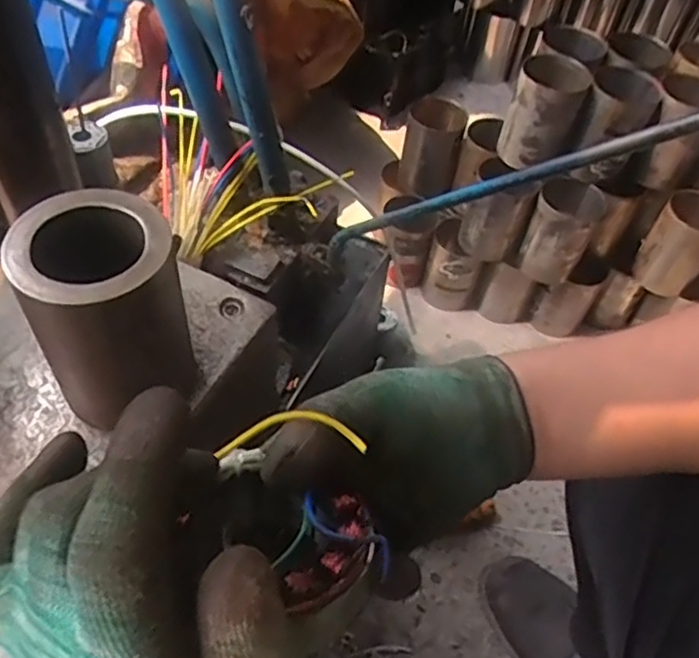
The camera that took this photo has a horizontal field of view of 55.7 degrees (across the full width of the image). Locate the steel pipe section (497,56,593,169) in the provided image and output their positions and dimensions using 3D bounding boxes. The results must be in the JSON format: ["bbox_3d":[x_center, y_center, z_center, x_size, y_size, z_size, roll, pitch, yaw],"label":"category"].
[{"bbox_3d":[0.270,-0.302,0.923,0.093,0.125,0.104,18,52,9],"label":"steel pipe section"}]

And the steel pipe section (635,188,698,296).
[{"bbox_3d":[0.488,-0.118,0.969,0.101,0.135,0.083,34,56,19],"label":"steel pipe section"}]

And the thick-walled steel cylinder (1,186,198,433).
[{"bbox_3d":[-0.145,-0.008,0.410,0.085,0.130,0.090,3,52,-4],"label":"thick-walled steel cylinder"}]

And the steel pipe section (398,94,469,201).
[{"bbox_3d":[0.129,-0.291,1.064,0.094,0.132,0.081,13,52,5],"label":"steel pipe section"}]

